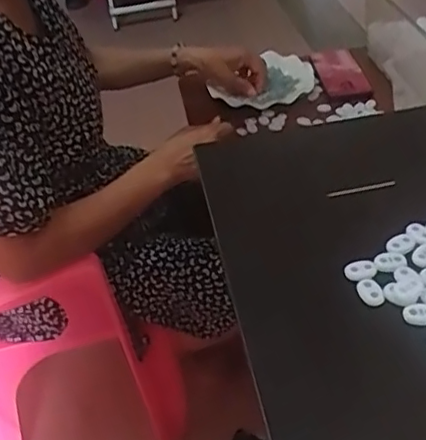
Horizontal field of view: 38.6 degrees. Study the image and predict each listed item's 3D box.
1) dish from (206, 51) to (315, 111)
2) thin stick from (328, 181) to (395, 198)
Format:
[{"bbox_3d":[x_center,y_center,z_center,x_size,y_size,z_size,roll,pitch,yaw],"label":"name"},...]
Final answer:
[{"bbox_3d":[0.102,-0.241,1.062,0.121,0.032,0.185,27,52,33],"label":"dish"},{"bbox_3d":[0.122,-0.026,0.501,0.058,0.004,0.005,-12,41,-7],"label":"thin stick"}]

